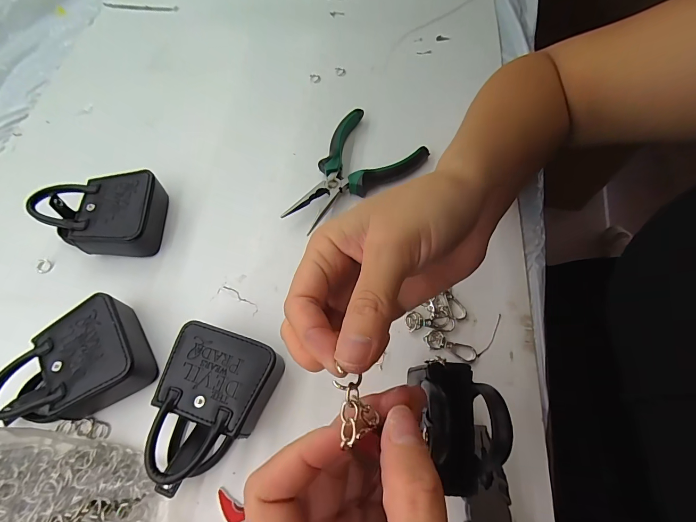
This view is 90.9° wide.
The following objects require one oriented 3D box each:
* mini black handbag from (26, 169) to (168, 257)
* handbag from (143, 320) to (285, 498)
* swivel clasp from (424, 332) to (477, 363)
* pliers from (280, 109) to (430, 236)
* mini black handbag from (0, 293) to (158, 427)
[{"bbox_3d":[-0.221,-0.040,0.317,0.100,0.047,0.074,-7,63,-2],"label":"mini black handbag"},{"bbox_3d":[-0.097,0.102,0.245,0.078,0.039,0.097,17,64,10],"label":"handbag"},{"bbox_3d":[0.082,0.069,0.275,0.041,0.004,0.015,24,66,13],"label":"swivel clasp"},{"bbox_3d":[0.001,-0.086,0.344,0.091,0.026,0.147,38,70,18],"label":"pliers"},{"bbox_3d":[-0.206,0.083,0.258,0.099,0.034,0.078,-33,67,-15],"label":"mini black handbag"}]

